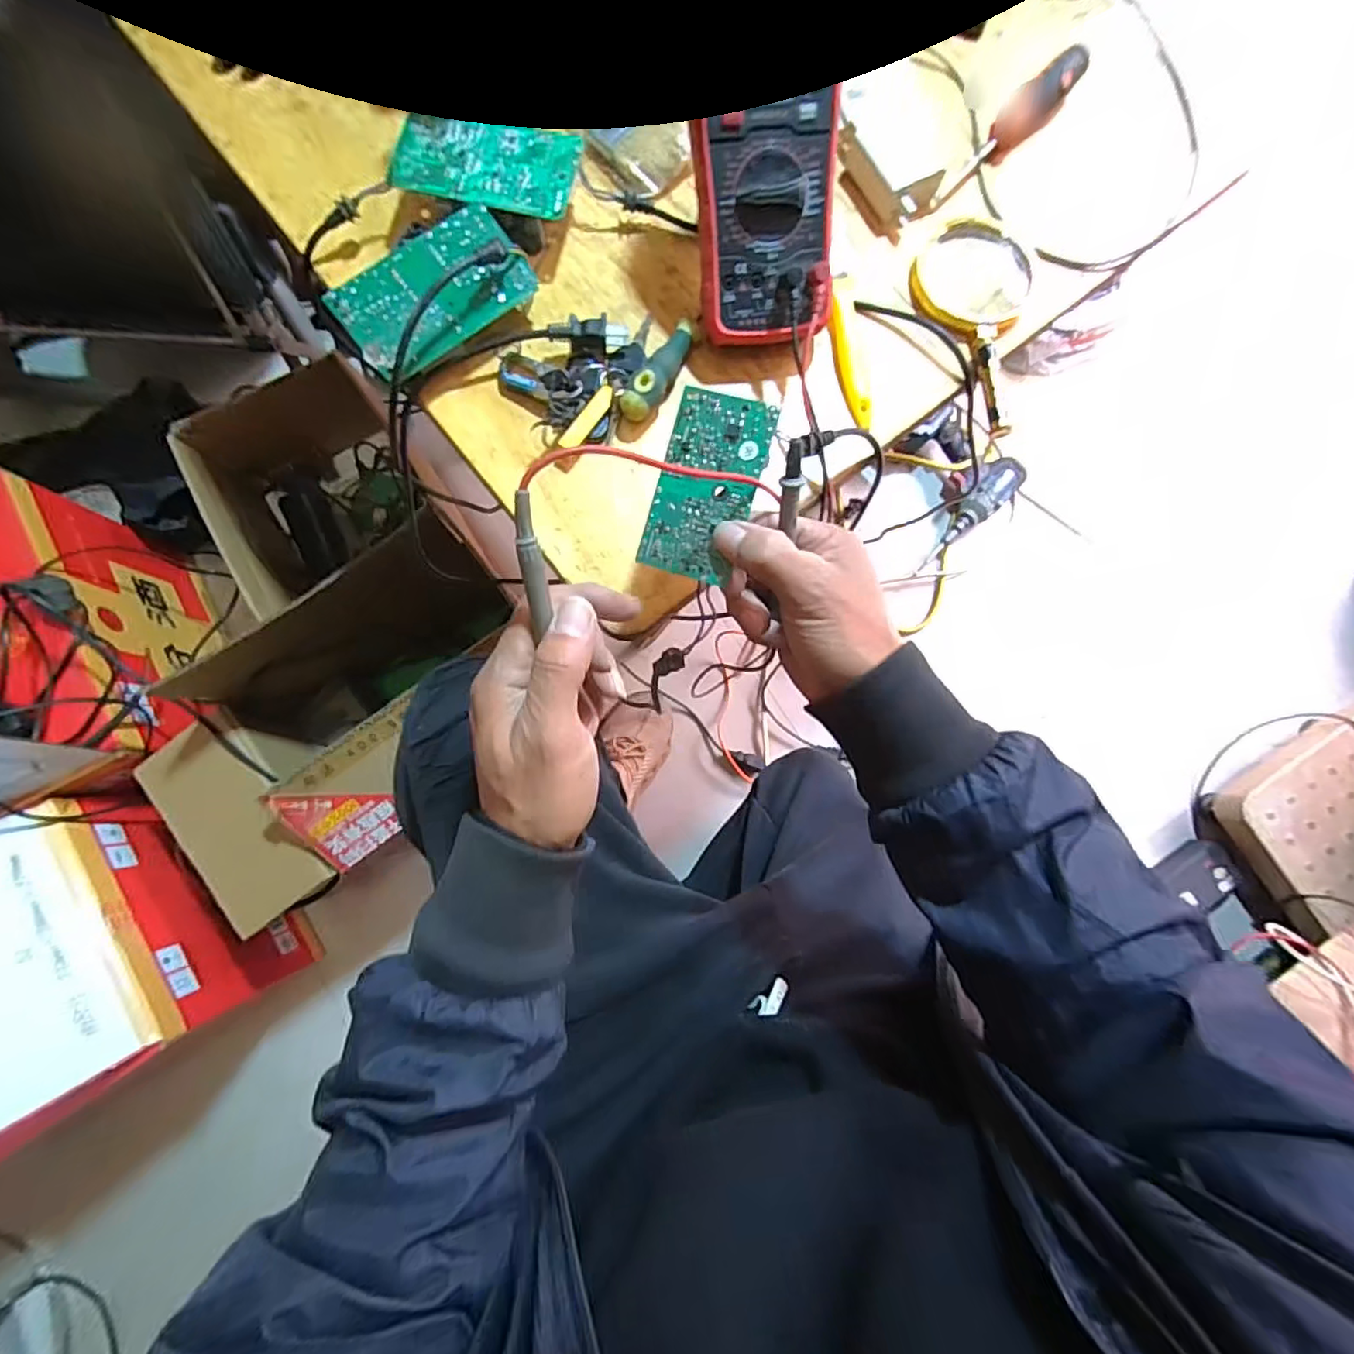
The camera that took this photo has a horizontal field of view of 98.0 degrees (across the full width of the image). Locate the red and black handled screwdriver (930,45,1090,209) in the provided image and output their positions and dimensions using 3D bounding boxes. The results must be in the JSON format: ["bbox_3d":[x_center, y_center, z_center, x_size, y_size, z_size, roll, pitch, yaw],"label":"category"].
[{"bbox_3d":[0.257,-0.417,0.447,0.029,0.031,0.160,41,82,5],"label":"red and black handled screwdriver"}]

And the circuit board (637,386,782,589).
[{"bbox_3d":[0.016,-0.105,0.324,0.054,0.004,0.098,18,97,11],"label":"circuit board"}]

